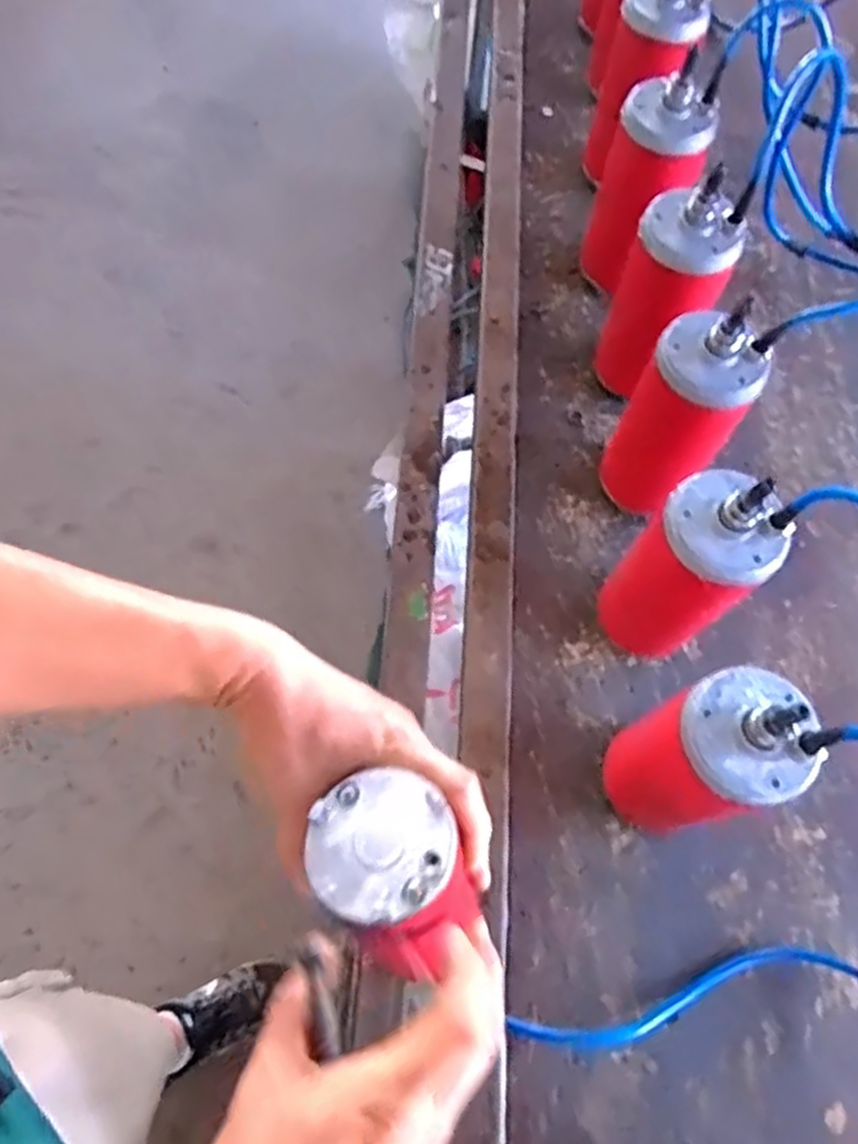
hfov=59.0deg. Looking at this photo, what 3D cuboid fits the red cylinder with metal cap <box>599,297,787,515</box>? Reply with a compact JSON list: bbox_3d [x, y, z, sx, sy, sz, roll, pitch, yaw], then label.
[{"bbox_3d":[0.184,-0.110,0.573,0.059,0.195,0.074,-41,75,-17],"label":"red cylinder with metal cap"}]

